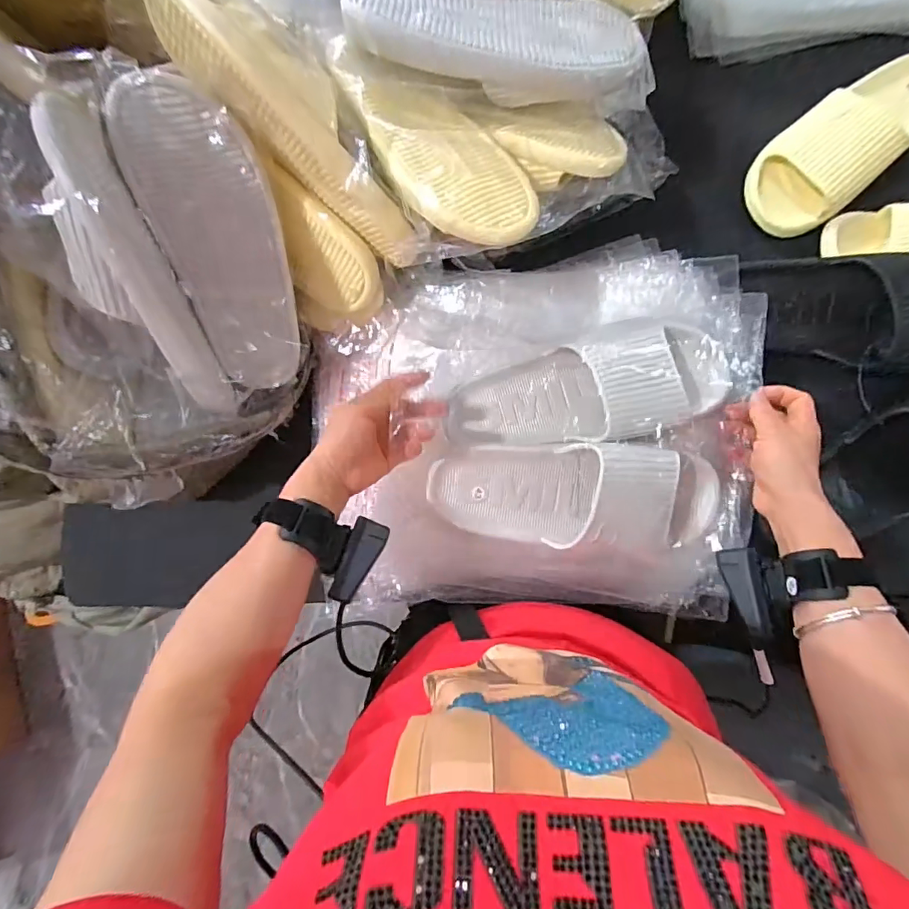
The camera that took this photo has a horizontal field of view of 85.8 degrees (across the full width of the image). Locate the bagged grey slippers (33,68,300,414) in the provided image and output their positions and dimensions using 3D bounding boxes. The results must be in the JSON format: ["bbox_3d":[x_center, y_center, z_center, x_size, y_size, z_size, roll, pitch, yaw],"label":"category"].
[{"bbox_3d":[-0.236,-0.178,0.443,0.100,0.252,0.190,17,49,32],"label":"bagged grey slippers"}]

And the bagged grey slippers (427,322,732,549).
[{"bbox_3d":[0.117,-0.016,0.462,0.270,0.074,0.195,-2,82,5],"label":"bagged grey slippers"}]

